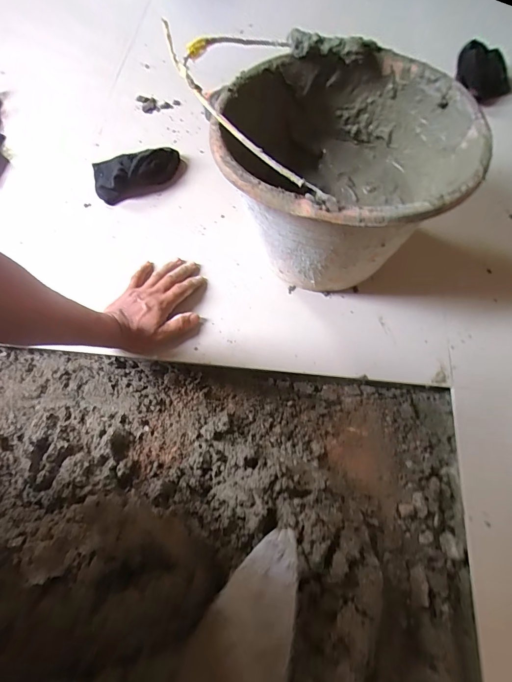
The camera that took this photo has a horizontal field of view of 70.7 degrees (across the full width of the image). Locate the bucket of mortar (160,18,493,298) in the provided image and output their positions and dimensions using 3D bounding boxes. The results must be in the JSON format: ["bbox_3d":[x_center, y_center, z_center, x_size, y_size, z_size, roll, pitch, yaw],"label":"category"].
[{"bbox_3d":[0.095,-0.198,0.452,0.260,0.228,0.274,-1,66,2],"label":"bucket of mortar"}]

